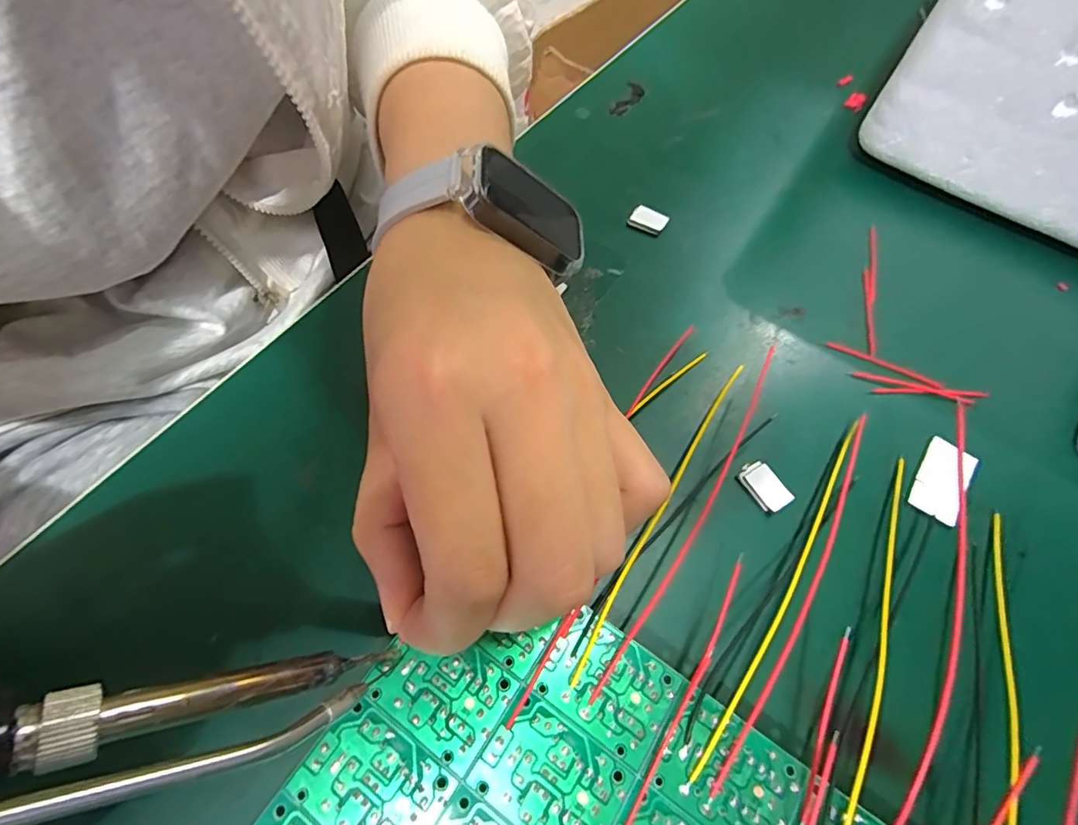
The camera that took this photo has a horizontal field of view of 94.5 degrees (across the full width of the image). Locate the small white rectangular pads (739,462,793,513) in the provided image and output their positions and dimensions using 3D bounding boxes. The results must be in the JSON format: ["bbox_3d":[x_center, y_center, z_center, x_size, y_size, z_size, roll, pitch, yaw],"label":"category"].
[{"bbox_3d":[0.077,0.025,0.169,0.010,0.004,0.017,-25,67,-15],"label":"small white rectangular pads"}]

